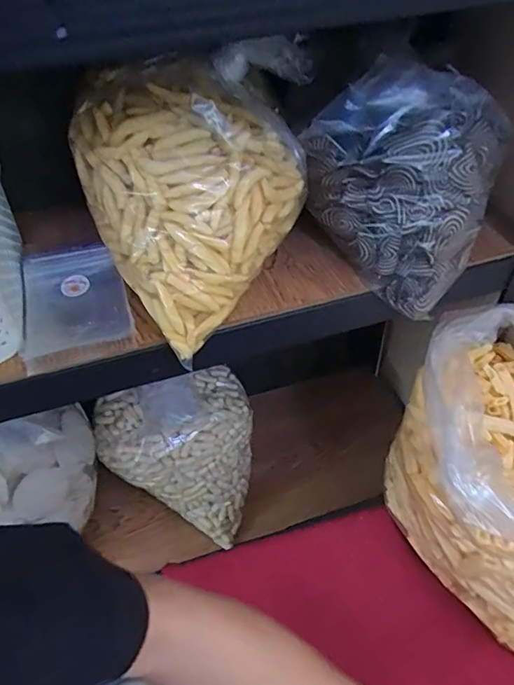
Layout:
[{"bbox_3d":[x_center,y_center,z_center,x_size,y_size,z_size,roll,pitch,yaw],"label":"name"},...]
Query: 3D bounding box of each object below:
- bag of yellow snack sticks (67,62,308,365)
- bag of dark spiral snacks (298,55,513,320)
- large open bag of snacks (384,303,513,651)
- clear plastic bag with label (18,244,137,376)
[{"bbox_3d":[-0.045,-0.143,0.479,0.206,0.162,0.168,-31,52,-23],"label":"bag of yellow snack sticks"},{"bbox_3d":[0.152,-0.163,0.511,0.153,0.182,0.158,-36,54,-27],"label":"bag of dark spiral snacks"},{"bbox_3d":[0.268,0.141,0.557,0.194,0.229,0.353,-1,47,3],"label":"large open bag of snacks"},{"bbox_3d":[-0.189,-0.041,0.512,0.103,0.023,0.165,-16,48,-11],"label":"clear plastic bag with label"}]

